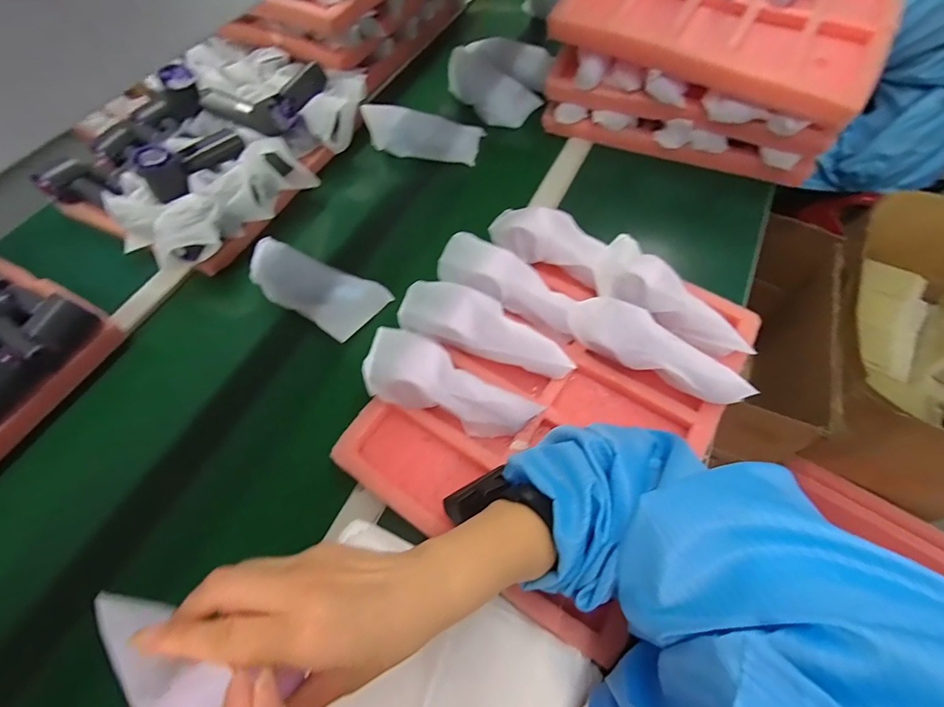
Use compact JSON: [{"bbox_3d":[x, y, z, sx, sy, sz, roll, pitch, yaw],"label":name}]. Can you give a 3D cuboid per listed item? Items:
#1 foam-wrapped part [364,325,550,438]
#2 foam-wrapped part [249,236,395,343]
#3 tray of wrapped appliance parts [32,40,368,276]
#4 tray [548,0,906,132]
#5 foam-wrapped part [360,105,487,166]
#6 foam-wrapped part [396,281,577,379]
[{"bbox_3d":[-0.025,0.039,0.465,0.186,0.046,0.067,26,64,-2],"label":"foam-wrapped part"},{"bbox_3d":[-0.215,-0.096,0.578,0.188,0.036,0.094,28,65,17],"label":"foam-wrapped part"},{"bbox_3d":[-0.427,-0.359,0.696,0.368,0.100,0.429,25,64,15],"label":"tray of wrapped appliance parts"},{"bbox_3d":[0.360,-0.501,0.633,0.427,0.052,0.336,24,64,15],"label":"tray"},{"bbox_3d":[-0.087,-0.385,0.740,0.196,0.059,0.064,9,61,7],"label":"foam-wrapped part"},{"bbox_3d":[0.017,-0.029,0.487,0.200,0.046,0.058,19,63,12],"label":"foam-wrapped part"}]

